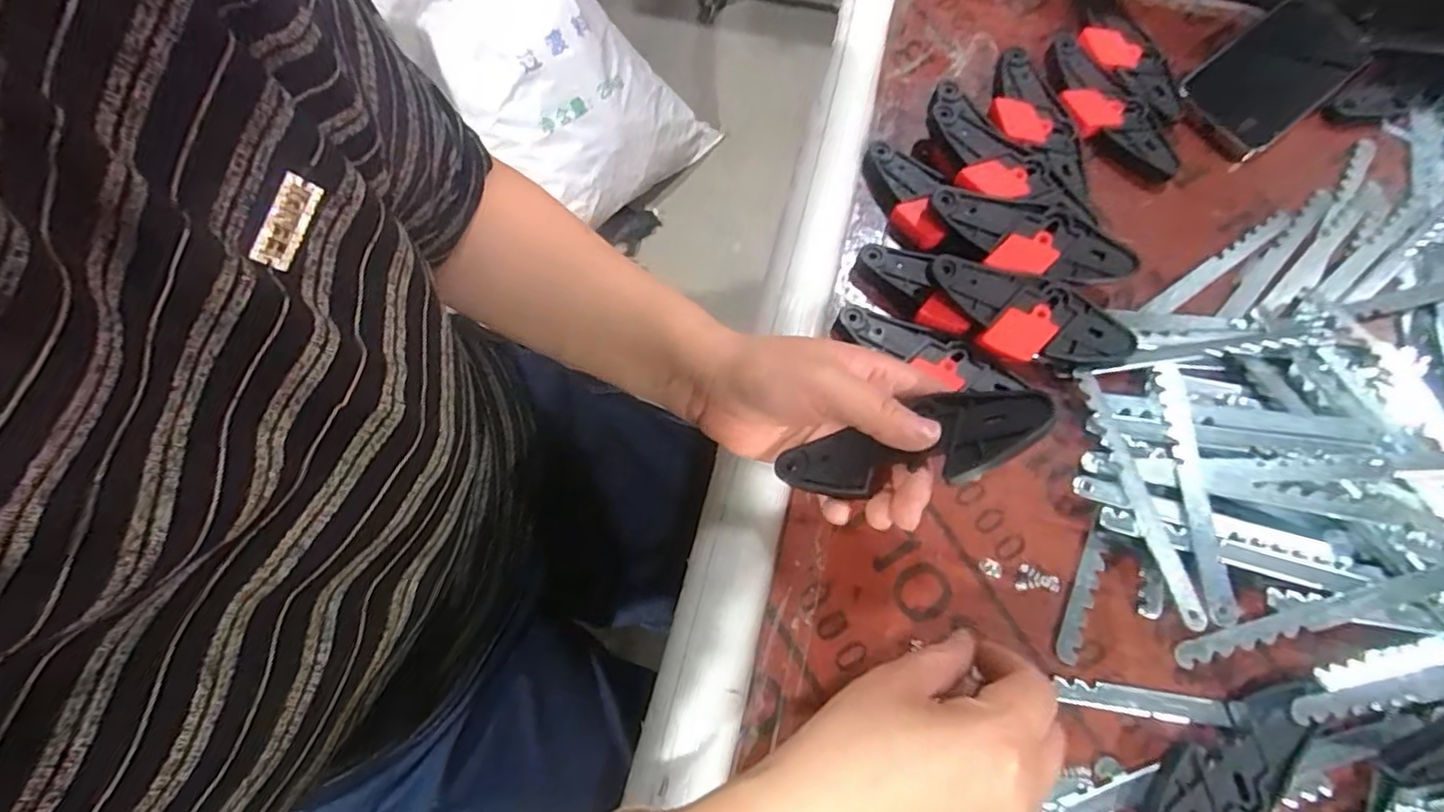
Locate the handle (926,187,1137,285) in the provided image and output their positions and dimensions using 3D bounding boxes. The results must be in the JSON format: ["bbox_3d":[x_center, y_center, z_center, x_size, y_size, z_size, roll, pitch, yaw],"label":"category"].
[{"bbox_3d":[0.185,-0.100,0.385,0.120,0.021,0.038,19,73,7],"label":"handle"}]

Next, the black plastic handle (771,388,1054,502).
[{"bbox_3d":[0.085,0.019,0.296,0.122,0.008,0.039,-15,70,23],"label":"black plastic handle"}]

